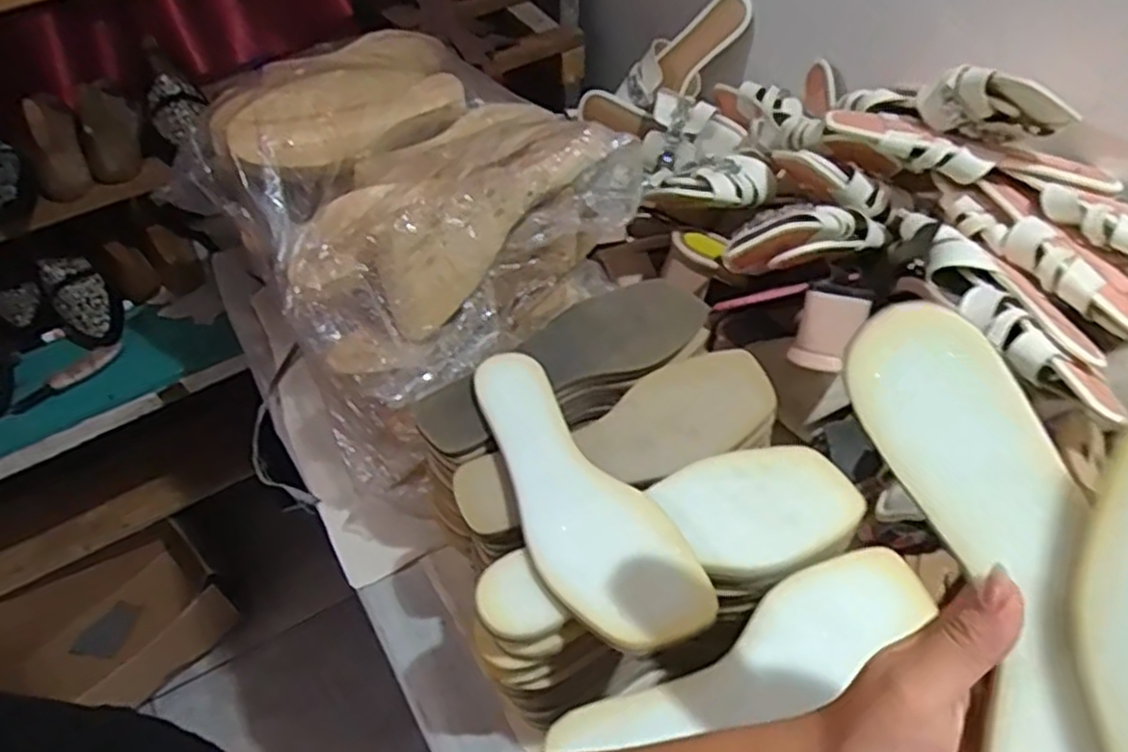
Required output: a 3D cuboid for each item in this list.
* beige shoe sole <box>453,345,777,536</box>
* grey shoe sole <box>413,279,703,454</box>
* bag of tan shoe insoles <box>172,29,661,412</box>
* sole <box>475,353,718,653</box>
[{"bbox_3d":[0.045,0.046,0.536,0.242,0.018,0.090,-28,54,-19],"label":"beige shoe sole"},{"bbox_3d":[0.001,-0.018,0.579,0.237,0.008,0.073,-26,53,-18],"label":"grey shoe sole"},{"bbox_3d":[-0.151,-0.182,0.685,0.301,0.124,0.420,-35,56,-24],"label":"bag of tan shoe insoles"},{"bbox_3d":[0.000,0.073,0.490,0.080,0.026,0.237,-27,53,-19],"label":"sole"}]

